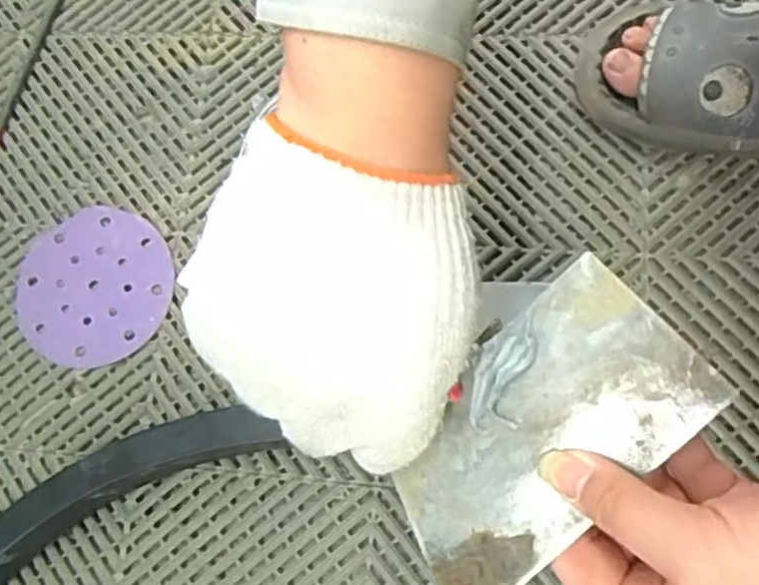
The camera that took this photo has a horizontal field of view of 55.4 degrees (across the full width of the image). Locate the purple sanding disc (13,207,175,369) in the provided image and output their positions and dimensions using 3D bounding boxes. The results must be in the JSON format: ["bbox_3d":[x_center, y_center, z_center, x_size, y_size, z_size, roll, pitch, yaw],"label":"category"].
[{"bbox_3d":[-0.253,-0.007,0.639,0.138,0.008,0.135,-2,75,8],"label":"purple sanding disc"}]

